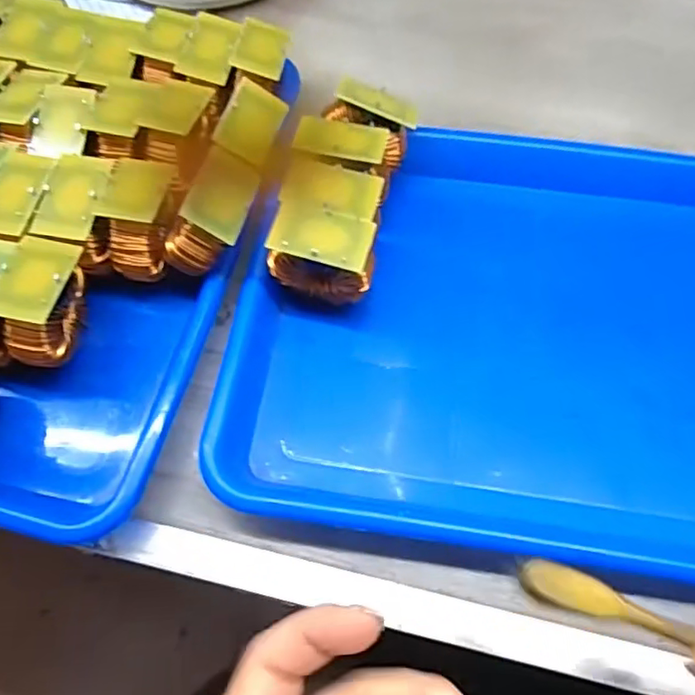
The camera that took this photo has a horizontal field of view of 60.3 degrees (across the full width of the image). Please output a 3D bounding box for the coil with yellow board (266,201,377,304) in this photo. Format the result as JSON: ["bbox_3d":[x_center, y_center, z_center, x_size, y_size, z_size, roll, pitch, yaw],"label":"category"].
[{"bbox_3d":[-0.013,-0.048,0.322,0.054,0.049,0.031,12,65,6],"label":"coil with yellow board"}]

